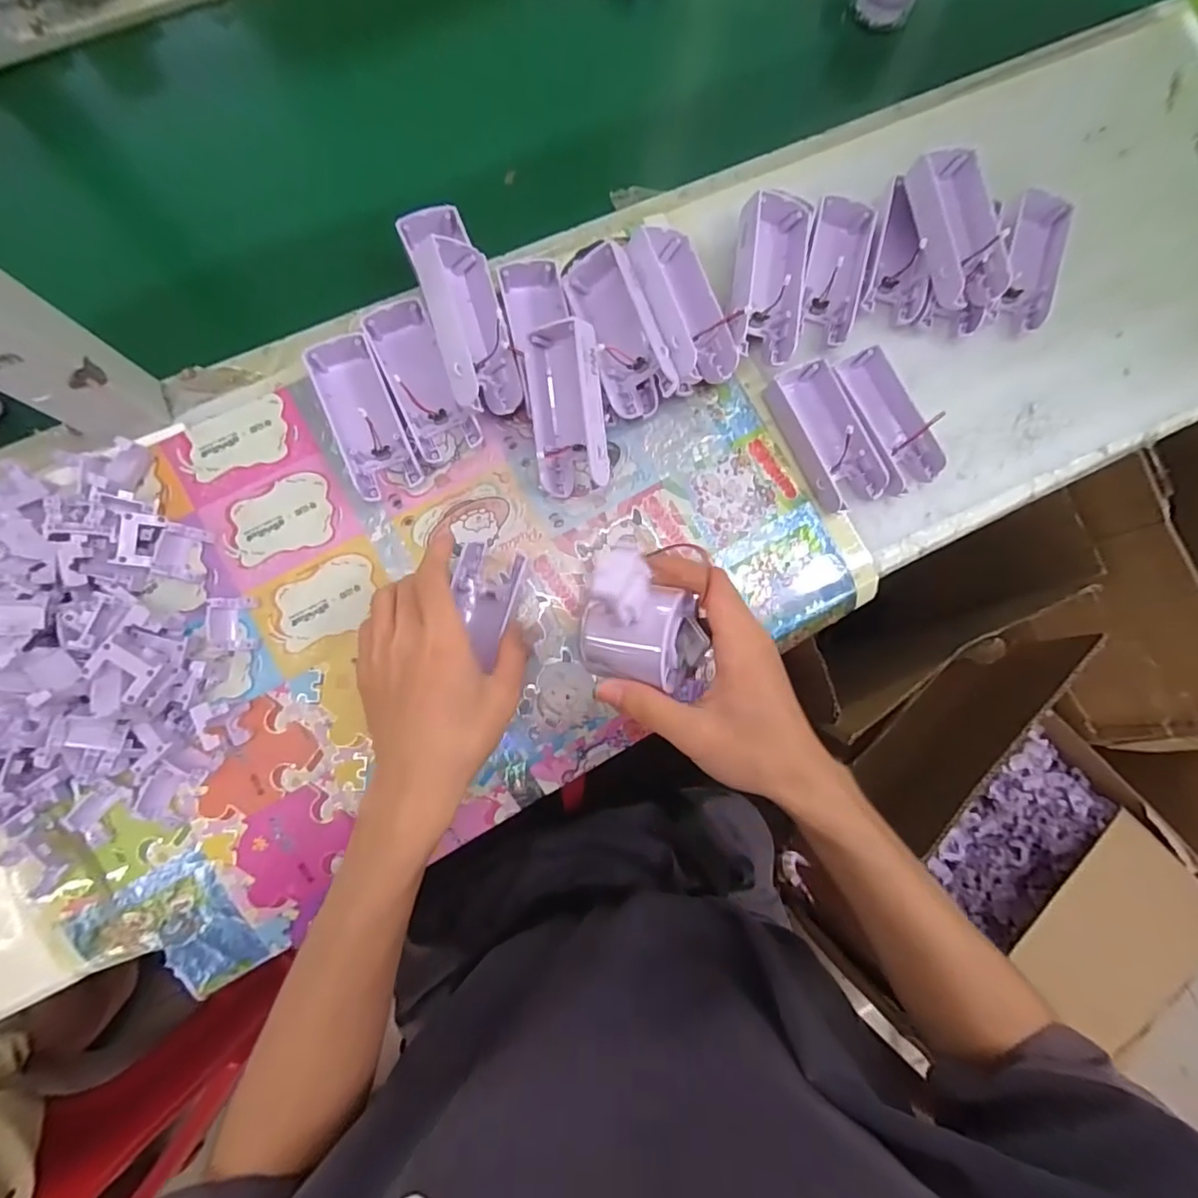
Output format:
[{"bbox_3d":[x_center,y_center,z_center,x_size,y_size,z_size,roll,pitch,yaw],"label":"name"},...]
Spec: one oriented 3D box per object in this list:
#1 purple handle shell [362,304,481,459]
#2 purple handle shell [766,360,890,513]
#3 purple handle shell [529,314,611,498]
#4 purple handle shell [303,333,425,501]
[{"bbox_3d":[-0.125,-0.156,0.398,0.042,0.026,0.116,-25,85,-8],"label":"purple handle shell"},{"bbox_3d":[0.165,-0.119,0.415,0.050,0.026,0.108,-23,85,-6],"label":"purple handle shell"},{"bbox_3d":[-0.021,-0.128,0.385,0.031,0.051,0.107,-14,100,-44],"label":"purple handle shell"},{"bbox_3d":[-0.161,-0.125,0.390,0.046,0.028,0.105,-23,84,-7],"label":"purple handle shell"}]

